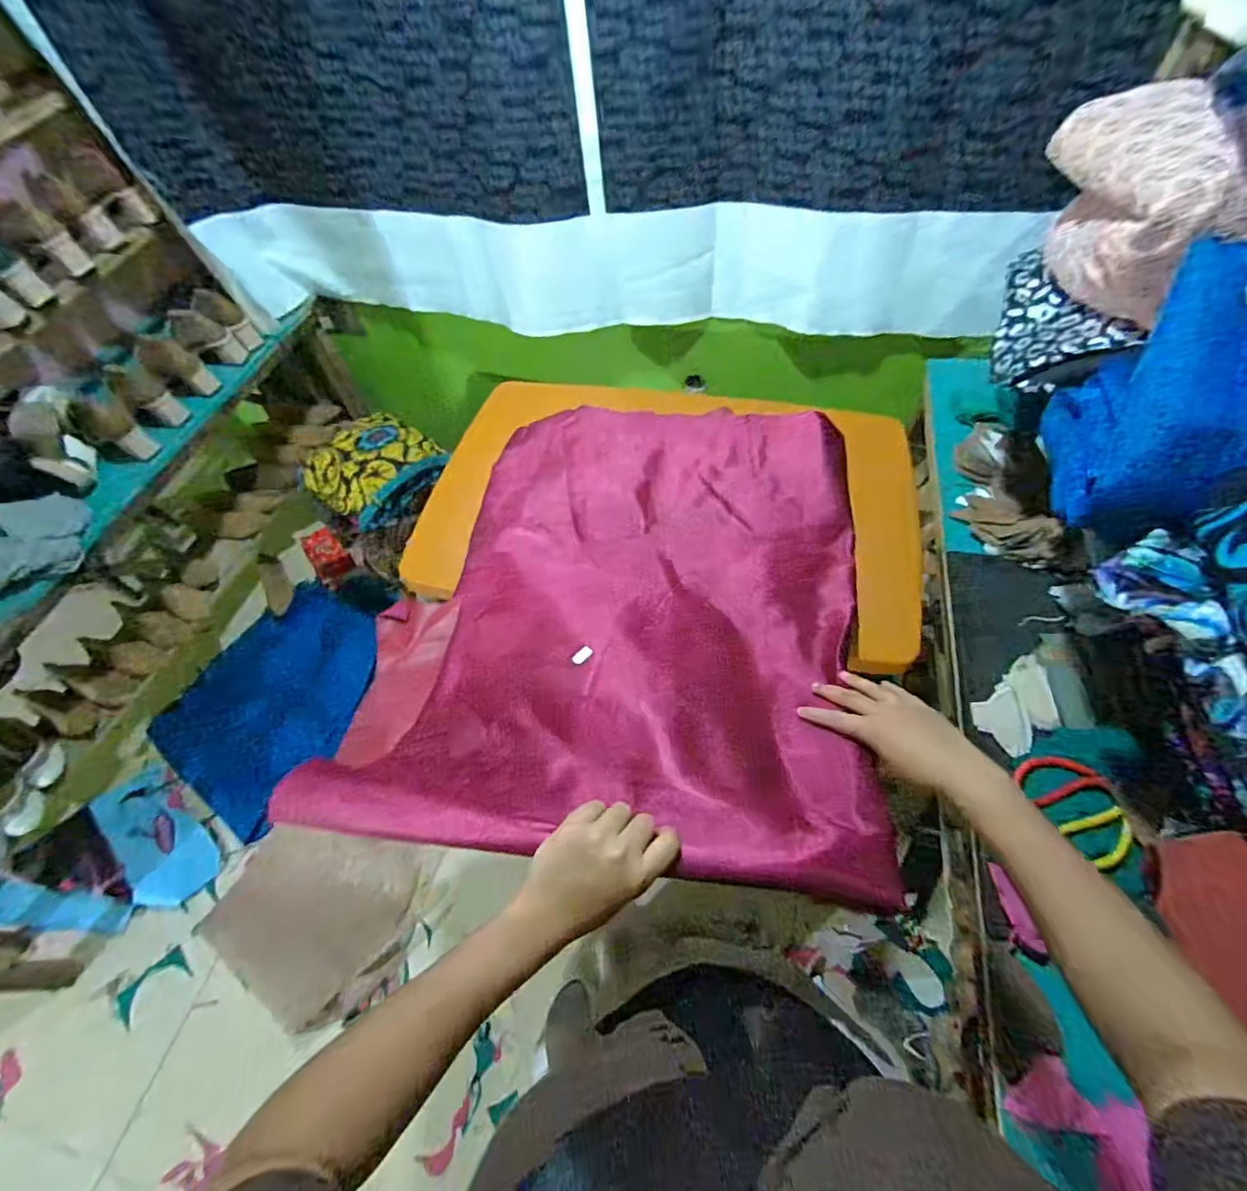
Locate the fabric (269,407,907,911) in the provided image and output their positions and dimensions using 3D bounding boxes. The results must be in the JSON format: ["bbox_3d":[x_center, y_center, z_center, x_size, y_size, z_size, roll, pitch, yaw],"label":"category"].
[{"bbox_3d":[0.007,-0.039,0.649,0.534,0.205,0.679,10,60,11],"label":"fabric"}]

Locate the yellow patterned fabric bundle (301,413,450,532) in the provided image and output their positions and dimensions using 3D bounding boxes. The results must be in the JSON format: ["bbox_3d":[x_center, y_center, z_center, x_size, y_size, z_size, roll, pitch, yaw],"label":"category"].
[{"bbox_3d":[-0.546,-0.284,1.197,0.237,0.117,0.247,-2,59,3],"label":"yellow patterned fabric bundle"}]

